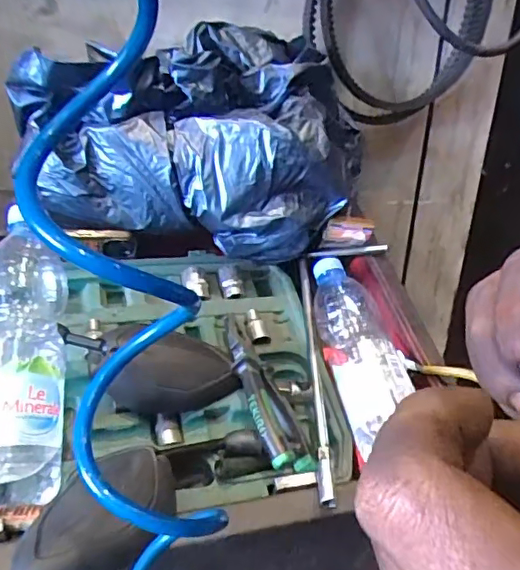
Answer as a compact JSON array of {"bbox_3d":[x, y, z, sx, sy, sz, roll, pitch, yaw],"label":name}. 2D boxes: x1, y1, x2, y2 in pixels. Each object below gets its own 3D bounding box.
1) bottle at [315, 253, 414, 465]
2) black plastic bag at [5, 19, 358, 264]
[{"bbox_3d":[0.097,0.063,0.561,0.067,0.066,0.225,-1,44,-11],"label":"bottle"},{"bbox_3d":[-0.082,-0.161,0.624,0.348,0.218,0.167,3,21,0],"label":"black plastic bag"}]

